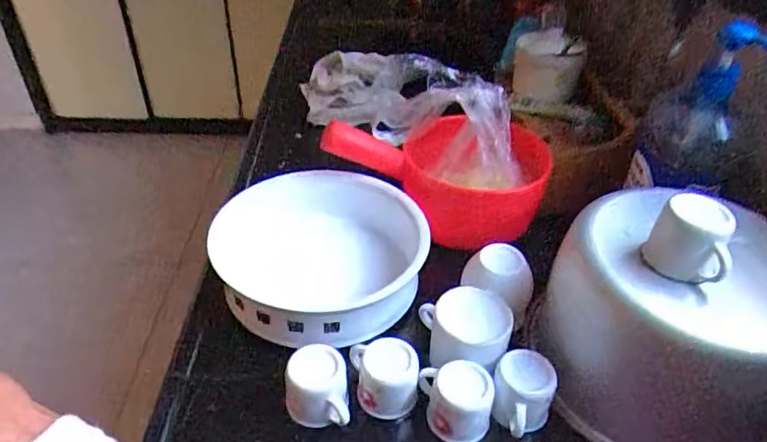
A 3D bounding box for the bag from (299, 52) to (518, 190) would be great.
[{"bbox_3d":[0.000,-0.172,0.774,0.114,0.148,0.446,-18,31,-24],"label":"bag"}]

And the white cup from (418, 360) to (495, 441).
[{"bbox_3d":[0.064,0.152,0.470,0.046,0.058,0.060,-11,43,-17],"label":"white cup"}]

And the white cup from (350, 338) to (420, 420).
[{"bbox_3d":[0.002,0.135,0.486,0.051,0.050,0.055,3,41,-2],"label":"white cup"}]

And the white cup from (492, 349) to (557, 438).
[{"bbox_3d":[0.118,0.144,0.471,0.049,0.051,0.052,3,41,-2],"label":"white cup"}]

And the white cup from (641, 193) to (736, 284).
[{"bbox_3d":[0.240,0.013,0.428,0.055,0.053,0.050,3,41,-2],"label":"white cup"}]

